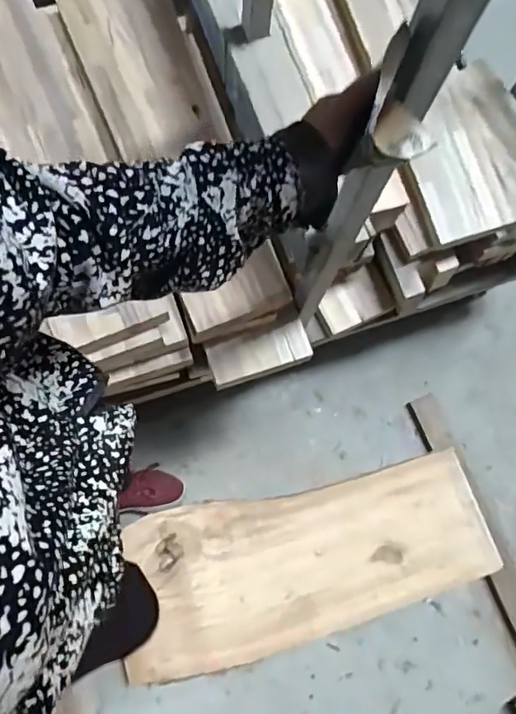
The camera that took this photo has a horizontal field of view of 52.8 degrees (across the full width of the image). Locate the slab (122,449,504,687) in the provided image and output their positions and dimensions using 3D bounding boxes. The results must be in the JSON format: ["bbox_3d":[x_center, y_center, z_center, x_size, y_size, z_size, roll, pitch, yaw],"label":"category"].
[{"bbox_3d":[0.112,0.437,1.116,0.756,0.033,0.314,-11,76,-4],"label":"slab"}]

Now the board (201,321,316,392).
[{"bbox_3d":[0.003,-0.004,0.822,0.161,0.020,0.070,-17,76,-6],"label":"board"}]

